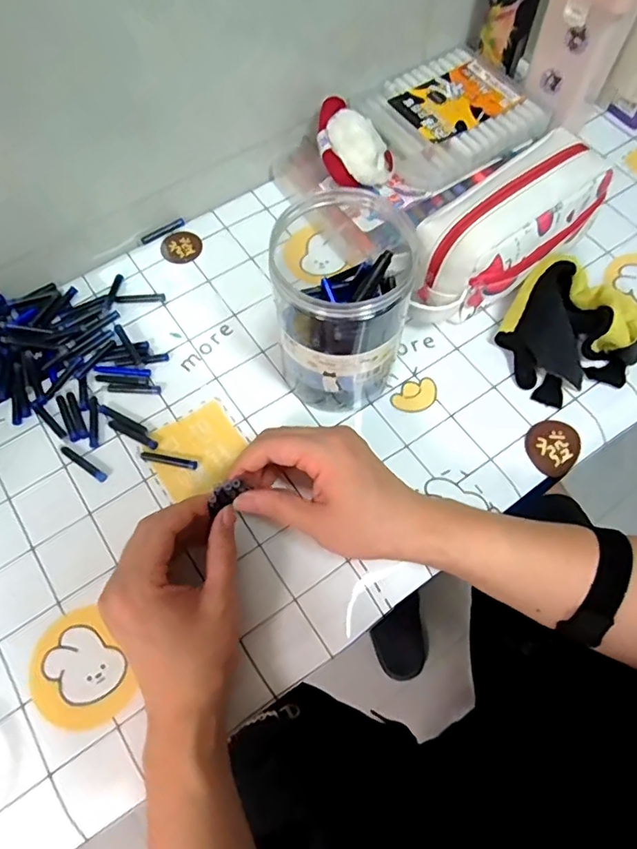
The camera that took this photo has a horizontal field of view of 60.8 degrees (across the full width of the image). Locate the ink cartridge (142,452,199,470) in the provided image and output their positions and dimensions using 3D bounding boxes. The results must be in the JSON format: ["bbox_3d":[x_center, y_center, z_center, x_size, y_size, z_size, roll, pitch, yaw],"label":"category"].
[{"bbox_3d":[-0.122,0.029,0.443,0.048,0.005,0.007,12,66,6],"label":"ink cartridge"}]

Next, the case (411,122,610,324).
[{"bbox_3d":[0.166,-0.171,0.482,0.199,0.102,0.083,-37,71,-16],"label":"case"}]

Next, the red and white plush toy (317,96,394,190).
[{"bbox_3d":[0.025,-0.270,0.516,0.051,0.040,0.101,-28,66,-9],"label":"red and white plush toy"}]

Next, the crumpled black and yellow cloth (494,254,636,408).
[{"bbox_3d":[0.228,-0.088,0.475,0.139,0.046,0.110,-36,70,-15],"label":"crumpled black and yellow cloth"}]

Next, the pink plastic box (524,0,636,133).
[{"bbox_3d":[0.253,-0.370,0.515,0.083,0.153,0.070,32,71,17],"label":"pink plastic box"}]

